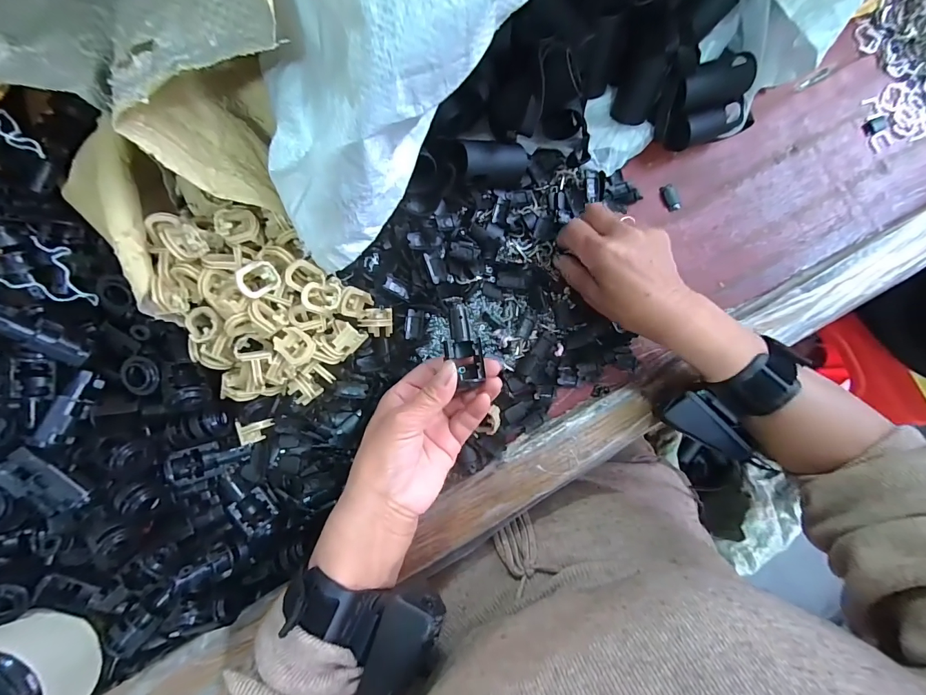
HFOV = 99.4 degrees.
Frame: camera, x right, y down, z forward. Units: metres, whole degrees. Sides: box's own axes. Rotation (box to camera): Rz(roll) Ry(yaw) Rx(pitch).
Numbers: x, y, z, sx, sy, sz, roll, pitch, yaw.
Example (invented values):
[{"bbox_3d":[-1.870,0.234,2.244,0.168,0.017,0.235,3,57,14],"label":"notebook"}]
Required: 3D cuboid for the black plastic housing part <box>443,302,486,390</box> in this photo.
[{"bbox_3d":[-0.001,-0.002,0.273,0.024,0.014,0.055,-13,90,-9],"label":"black plastic housing part"}]

